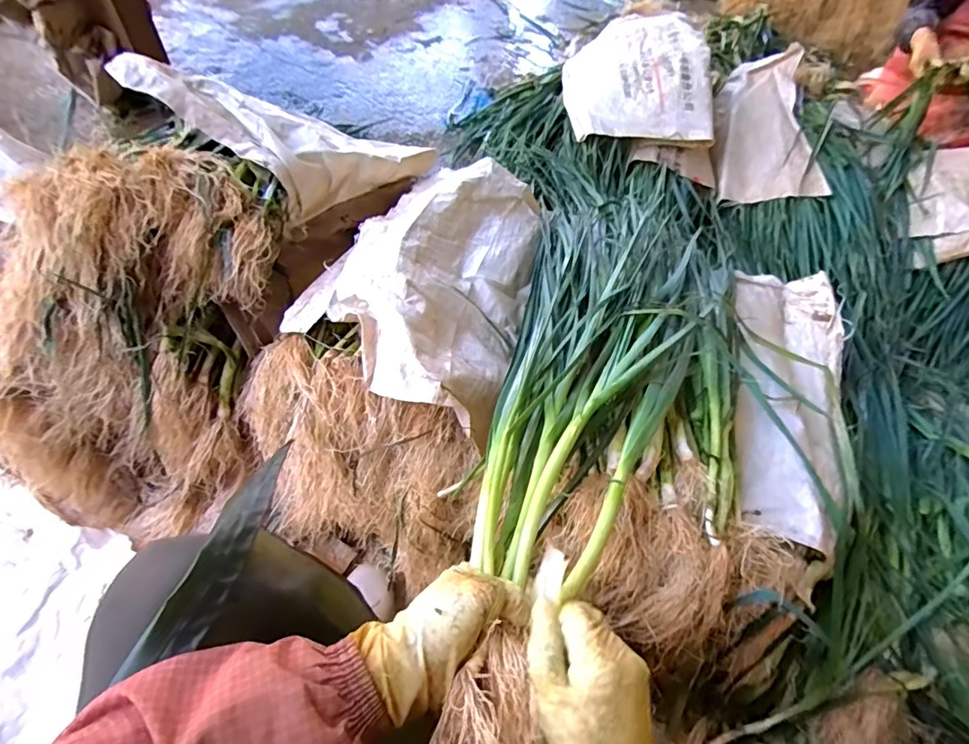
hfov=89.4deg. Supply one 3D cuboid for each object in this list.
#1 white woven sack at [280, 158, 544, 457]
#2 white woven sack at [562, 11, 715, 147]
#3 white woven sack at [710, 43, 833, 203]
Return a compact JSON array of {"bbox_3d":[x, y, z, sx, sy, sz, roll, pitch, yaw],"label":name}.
[{"bbox_3d":[-0.078,-0.170,0.719,0.297,0.117,0.507,14,55,4],"label":"white woven sack"},{"bbox_3d":[0.358,-0.743,1.187,0.317,0.108,0.496,4,55,-4],"label":"white woven sack"},{"bbox_3d":[0.689,-0.619,1.238,0.243,0.058,0.494,-4,65,14],"label":"white woven sack"}]

